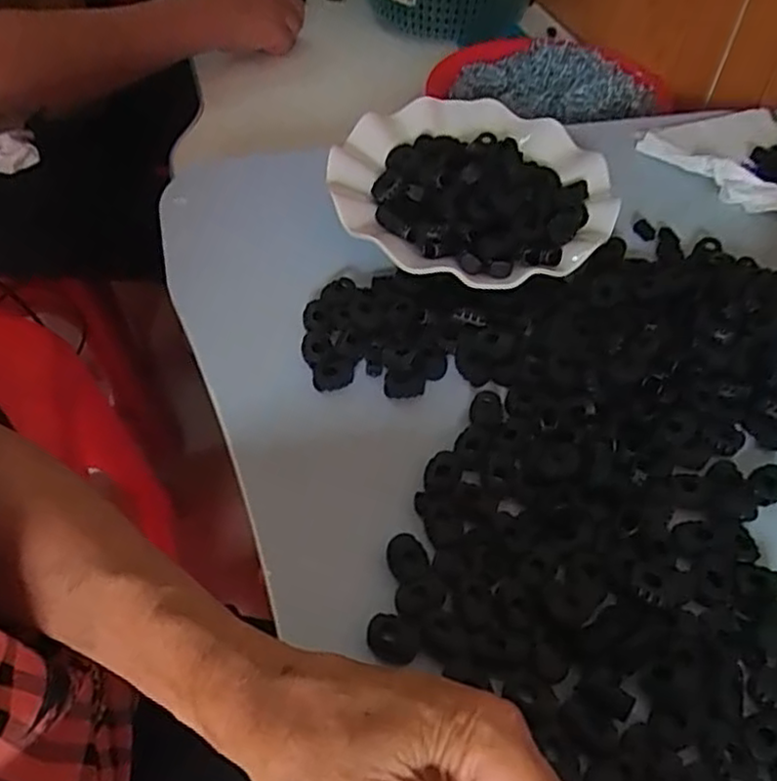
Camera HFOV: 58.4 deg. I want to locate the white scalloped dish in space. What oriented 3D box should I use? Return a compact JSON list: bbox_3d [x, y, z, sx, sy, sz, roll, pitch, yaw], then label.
[{"bbox_3d":[0.052,-0.141,0.448,0.172,0.032,0.194,4,49,1],"label":"white scalloped dish"}]

